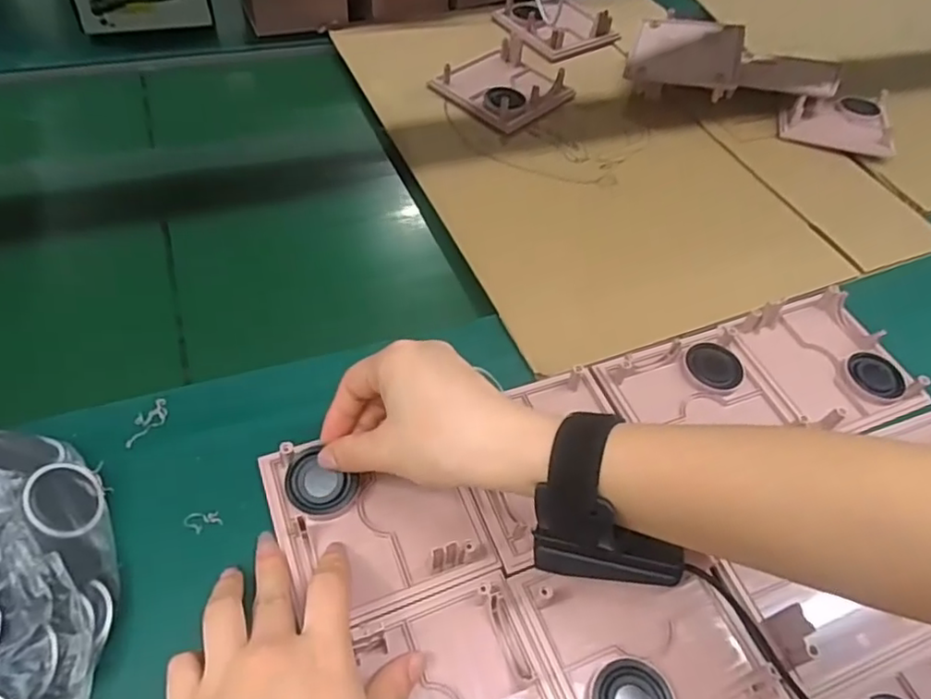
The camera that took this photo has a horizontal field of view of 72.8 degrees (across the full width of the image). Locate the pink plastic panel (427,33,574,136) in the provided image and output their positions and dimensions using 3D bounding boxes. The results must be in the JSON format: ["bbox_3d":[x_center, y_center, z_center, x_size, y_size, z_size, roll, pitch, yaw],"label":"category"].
[{"bbox_3d":[0.038,-0.264,0.624,0.103,0.023,0.111,38,58,21],"label":"pink plastic panel"}]

